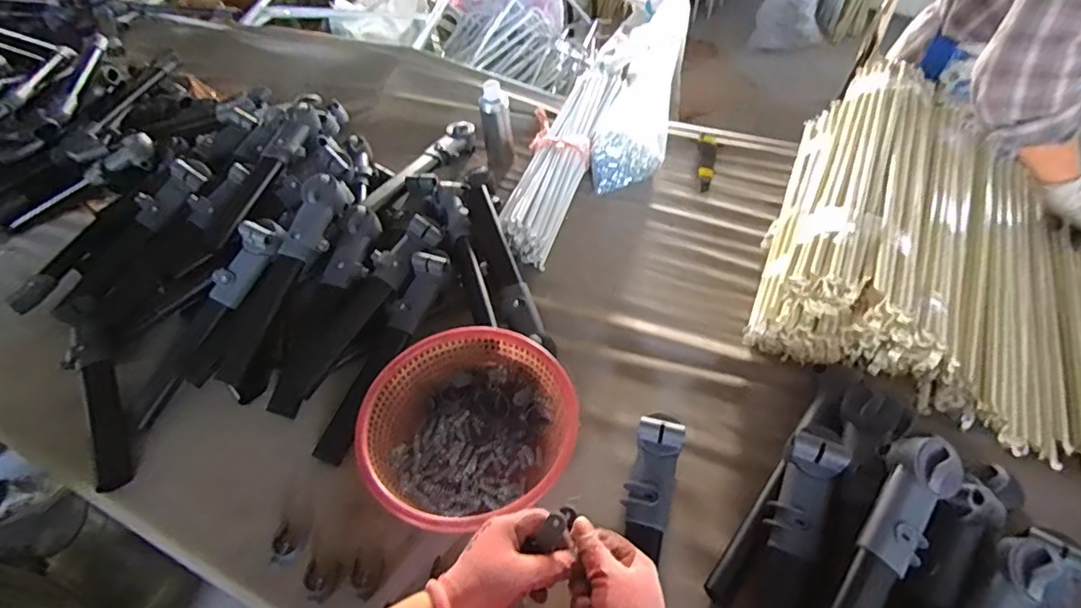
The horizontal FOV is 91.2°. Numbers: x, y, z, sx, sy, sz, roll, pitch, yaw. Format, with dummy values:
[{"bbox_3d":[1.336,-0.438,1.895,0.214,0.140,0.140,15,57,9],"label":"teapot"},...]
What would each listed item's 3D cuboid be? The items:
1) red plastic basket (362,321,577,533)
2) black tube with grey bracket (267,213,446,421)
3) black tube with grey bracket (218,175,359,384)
[{"bbox_3d":[-0.102,0.176,0.778,0.291,0.119,0.279,-2,51,3],"label":"red plastic basket"},{"bbox_3d":[-0.315,0.013,0.922,0.077,0.037,0.417,27,72,24],"label":"black tube with grey bracket"},{"bbox_3d":[-0.434,-0.077,0.929,0.077,0.046,0.323,18,75,18],"label":"black tube with grey bracket"}]

